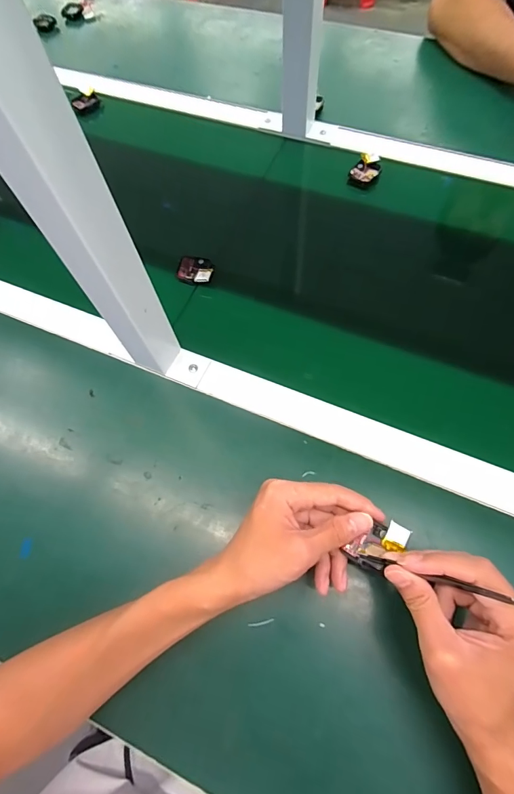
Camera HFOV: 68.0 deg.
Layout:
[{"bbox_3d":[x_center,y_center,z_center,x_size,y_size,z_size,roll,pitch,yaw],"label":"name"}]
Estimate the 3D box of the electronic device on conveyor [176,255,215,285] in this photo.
[{"bbox_3d":[-0.077,-0.162,0.485,0.047,0.013,0.047,0,67,0],"label":"electronic device on conveyor"}]

